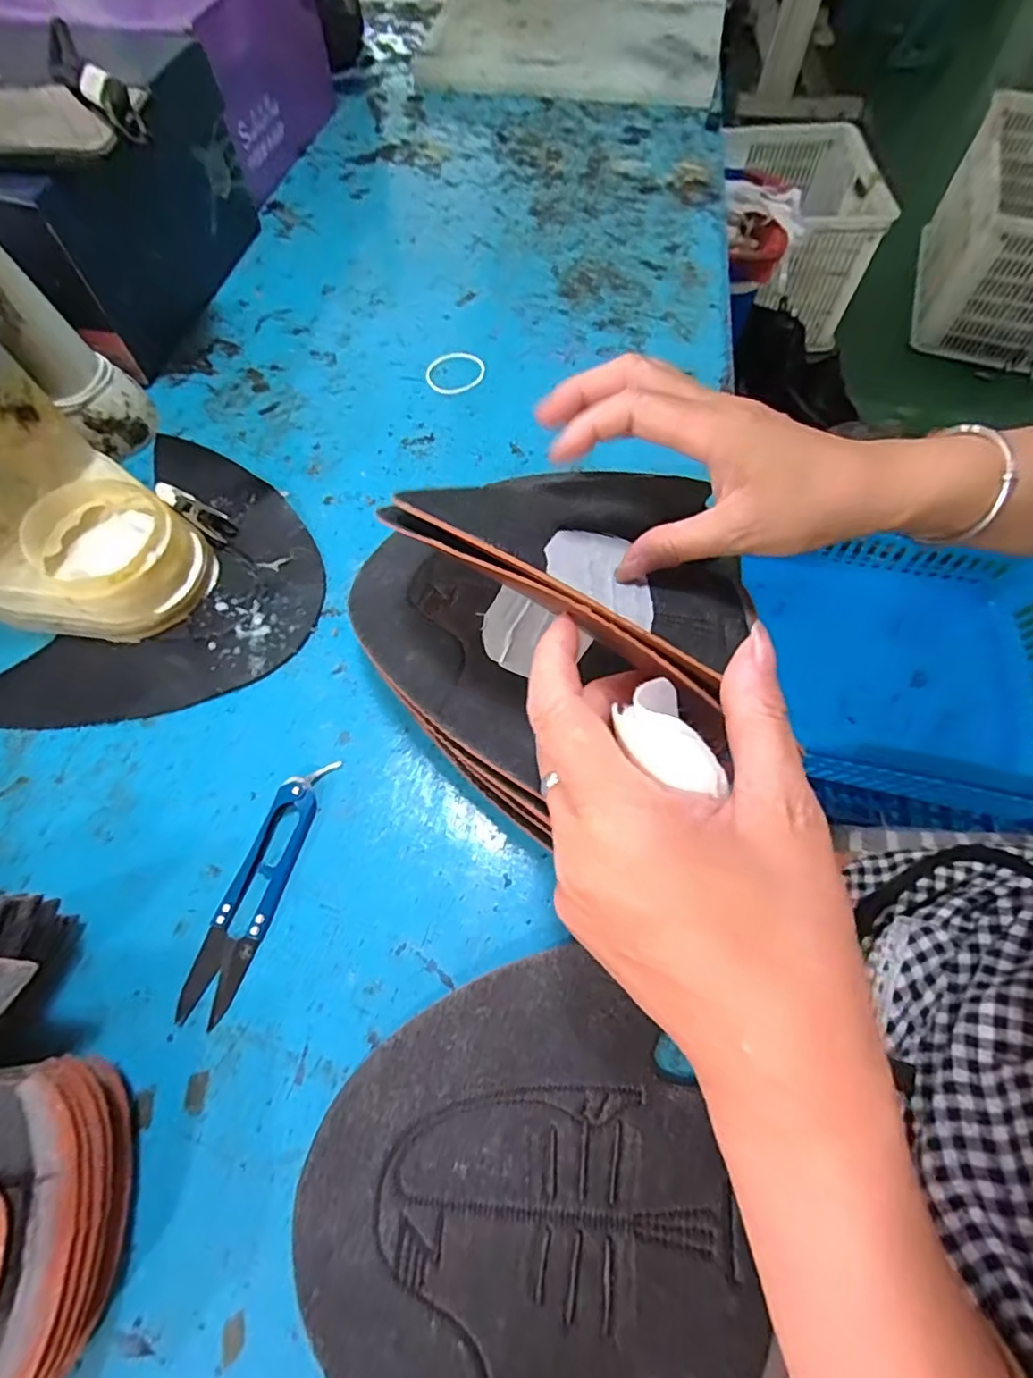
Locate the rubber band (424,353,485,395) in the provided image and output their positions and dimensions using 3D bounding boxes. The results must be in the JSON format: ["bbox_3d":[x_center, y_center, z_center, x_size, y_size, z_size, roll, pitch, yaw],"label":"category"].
[{"bbox_3d":[-0.042,-0.221,0.414,0.042,0.004,0.043,-5,64,-1],"label":"rubber band"}]

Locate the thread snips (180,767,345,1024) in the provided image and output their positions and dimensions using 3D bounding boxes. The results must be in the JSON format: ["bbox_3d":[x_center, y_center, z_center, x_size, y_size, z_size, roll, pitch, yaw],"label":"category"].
[{"bbox_3d":[-0.116,0.086,0.270,0.024,0.009,0.117,17,66,9],"label":"thread snips"}]

